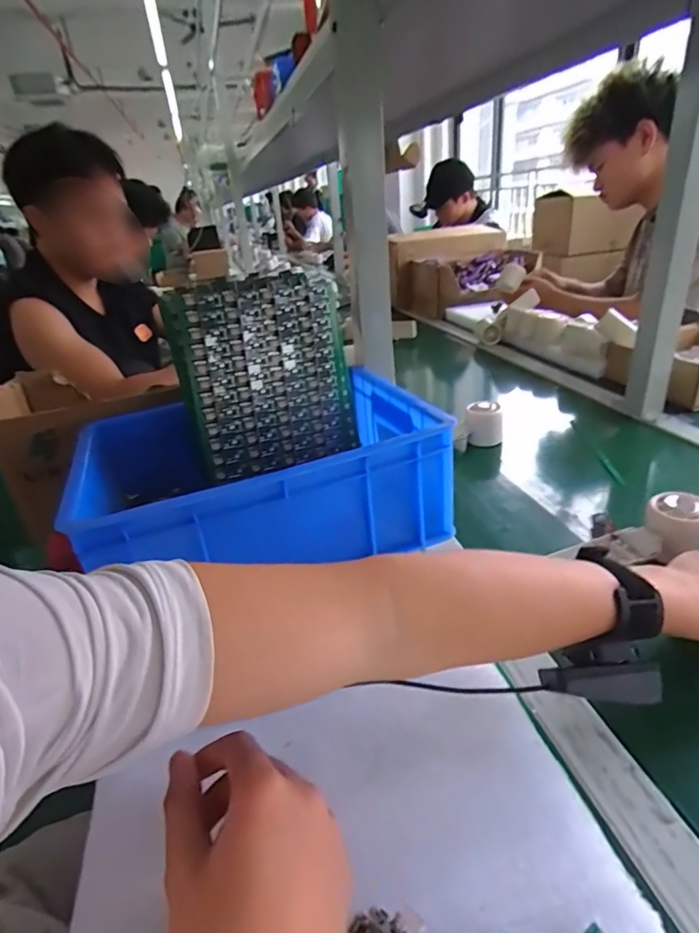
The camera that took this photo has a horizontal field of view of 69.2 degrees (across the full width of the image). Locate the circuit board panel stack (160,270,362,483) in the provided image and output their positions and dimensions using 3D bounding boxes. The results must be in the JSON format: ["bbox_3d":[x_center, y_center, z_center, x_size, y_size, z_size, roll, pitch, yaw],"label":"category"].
[{"bbox_3d":[-0.085,-0.097,0.550,0.177,0.197,0.020,-19,20,-22],"label":"circuit board panel stack"}]

